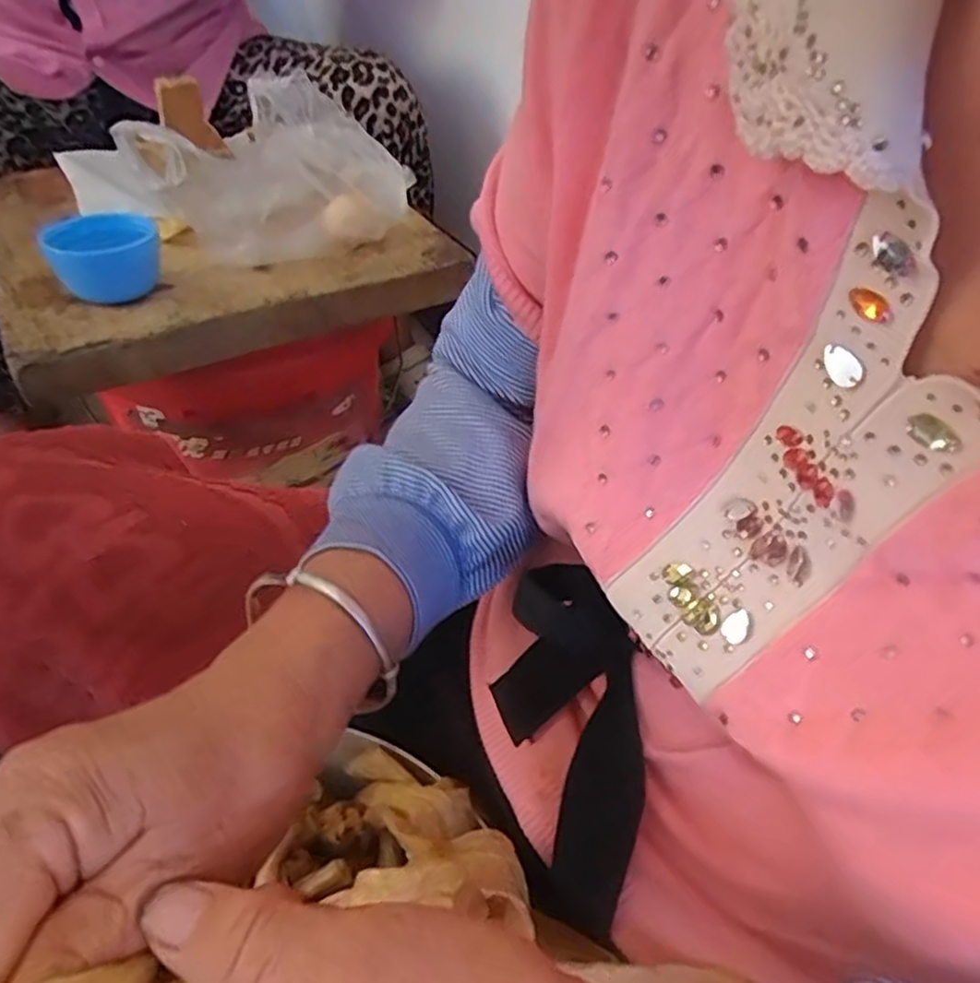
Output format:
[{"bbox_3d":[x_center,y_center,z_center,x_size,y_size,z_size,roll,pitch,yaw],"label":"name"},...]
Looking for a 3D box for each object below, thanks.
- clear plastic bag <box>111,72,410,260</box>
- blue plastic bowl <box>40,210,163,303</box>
[{"bbox_3d":[-0.201,-0.299,0.654,0.223,0.107,0.177,-16,47,-20],"label":"clear plastic bag"},{"bbox_3d":[-0.301,-0.184,0.567,0.077,0.046,0.081,-17,47,-21],"label":"blue plastic bowl"}]

